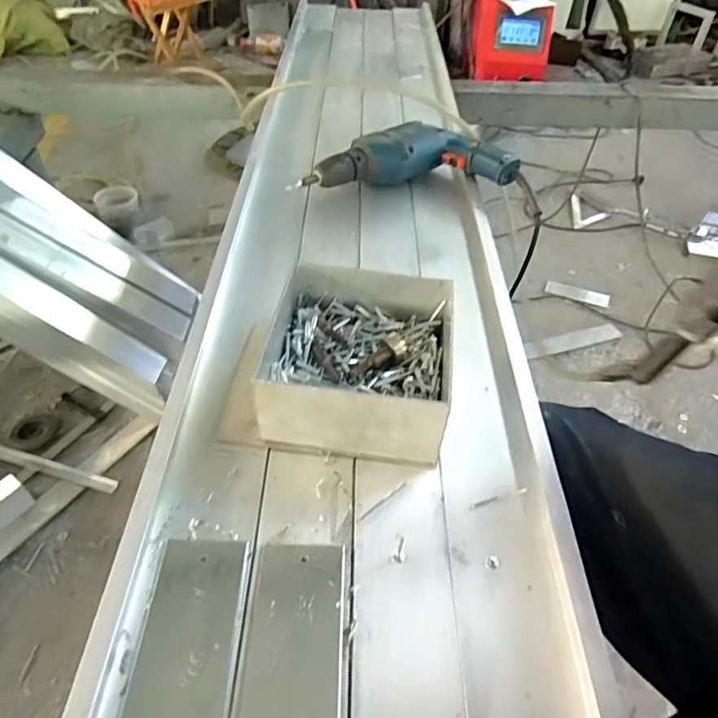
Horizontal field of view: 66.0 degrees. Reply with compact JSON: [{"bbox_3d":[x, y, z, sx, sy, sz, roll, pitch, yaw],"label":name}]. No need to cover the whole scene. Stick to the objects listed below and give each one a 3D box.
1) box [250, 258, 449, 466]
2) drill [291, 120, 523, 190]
[{"bbox_3d":[-0.001,0.003,0.487,0.156,0.085,0.154,8,45,4],"label":"box"},{"bbox_3d":[0.061,-0.275,0.759,0.297,0.057,0.111,-3,46,-6],"label":"drill"}]

